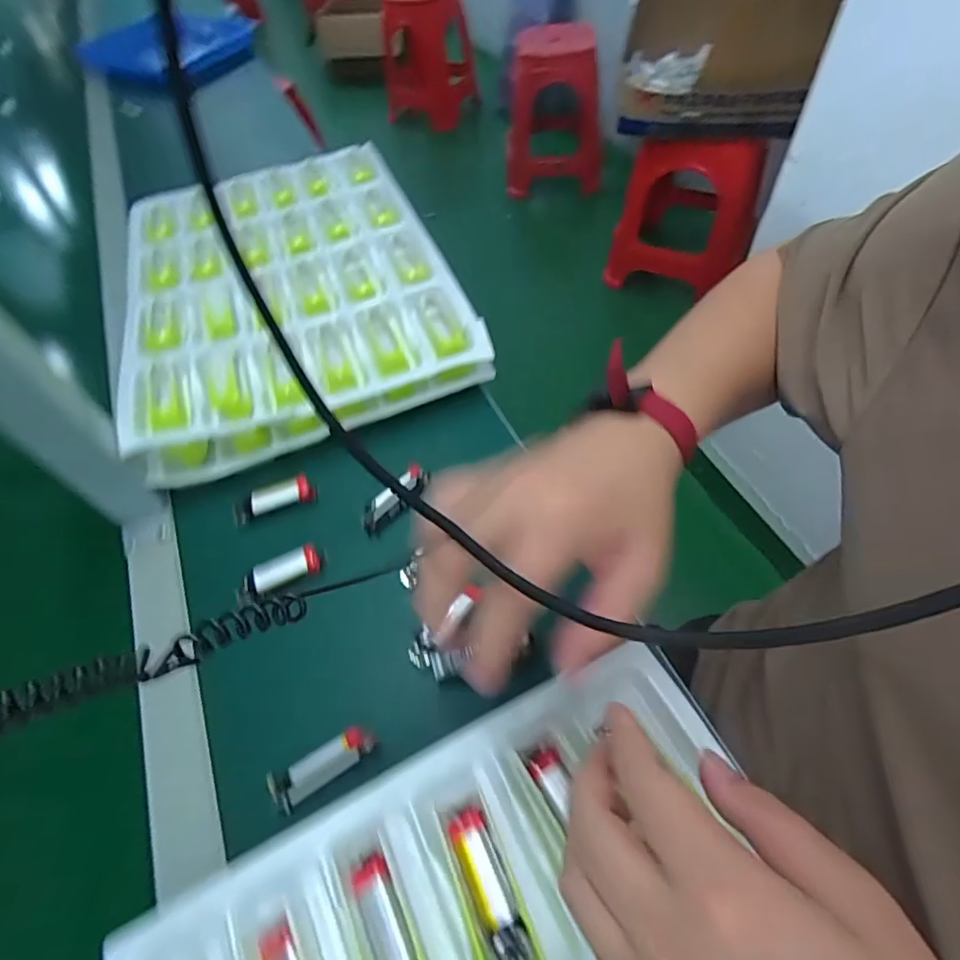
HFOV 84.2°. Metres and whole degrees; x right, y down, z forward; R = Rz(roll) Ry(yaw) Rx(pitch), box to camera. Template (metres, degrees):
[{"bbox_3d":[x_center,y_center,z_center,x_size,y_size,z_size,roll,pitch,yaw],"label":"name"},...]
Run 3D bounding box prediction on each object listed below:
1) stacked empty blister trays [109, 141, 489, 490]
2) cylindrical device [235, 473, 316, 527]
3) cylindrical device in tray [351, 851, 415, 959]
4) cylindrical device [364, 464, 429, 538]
[{"bbox_3d":[-0.211,-0.220,0.574,0.315,0.048,0.443,-20,55,-9],"label":"stacked empty blister trays"},{"bbox_3d":[-0.170,0.015,0.440,0.066,0.016,0.019,-20,55,-9],"label":"cylindrical device"},{"bbox_3d":[-0.043,0.218,0.255,0.019,0.011,0.067,-27,56,-14],"label":"cylindrical device in tray"},{"bbox_3d":[-0.070,0.015,0.426,0.065,0.018,0.019,-40,60,-22],"label":"cylindrical device"}]

